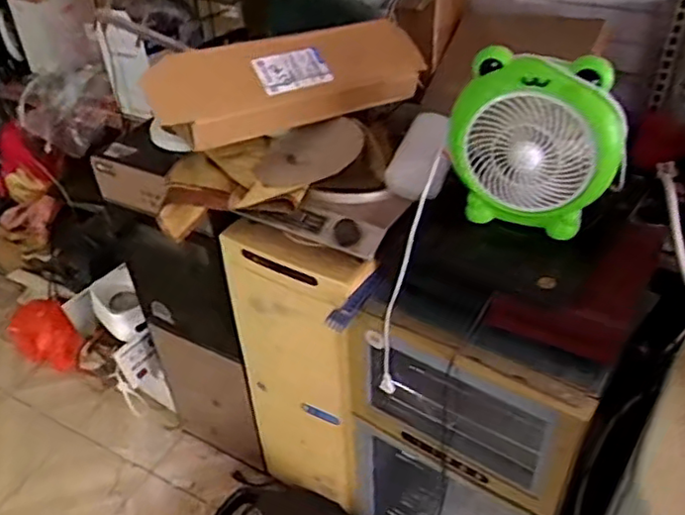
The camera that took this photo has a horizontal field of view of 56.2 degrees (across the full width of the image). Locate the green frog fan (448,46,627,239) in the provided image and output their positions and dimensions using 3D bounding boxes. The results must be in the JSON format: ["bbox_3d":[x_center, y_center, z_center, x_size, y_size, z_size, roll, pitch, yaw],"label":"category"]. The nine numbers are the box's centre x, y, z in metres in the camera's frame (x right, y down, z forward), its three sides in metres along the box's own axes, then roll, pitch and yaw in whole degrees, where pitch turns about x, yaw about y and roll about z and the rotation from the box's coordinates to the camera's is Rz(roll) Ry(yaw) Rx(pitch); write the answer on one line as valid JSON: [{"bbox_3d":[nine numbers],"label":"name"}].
[{"bbox_3d":[0.266,-0.154,0.897,0.227,0.231,0.077,12,44,17],"label":"green frog fan"}]

